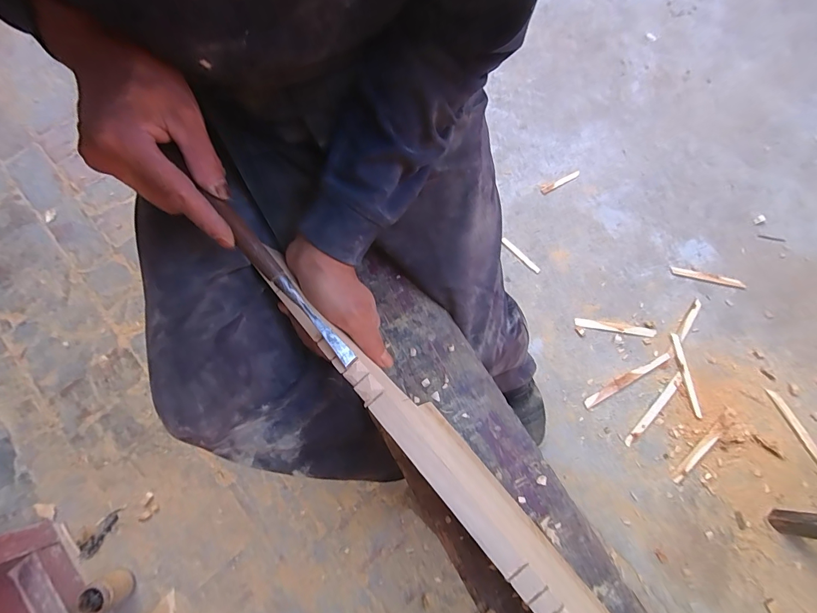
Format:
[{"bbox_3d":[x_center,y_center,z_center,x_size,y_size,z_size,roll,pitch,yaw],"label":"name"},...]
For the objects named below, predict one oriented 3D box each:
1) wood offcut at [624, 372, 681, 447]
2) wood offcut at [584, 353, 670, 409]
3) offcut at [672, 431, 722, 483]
[{"bbox_3d":[0.614,0.256,0.981,0.232,0.006,0.025,-44,79,-11],"label":"wood offcut"},{"bbox_3d":[0.554,0.186,0.999,0.259,0.007,0.025,-28,77,-7],"label":"wood offcut"},{"bbox_3d":[0.698,0.361,0.951,0.171,0.006,0.022,-39,78,-10],"label":"offcut"}]

